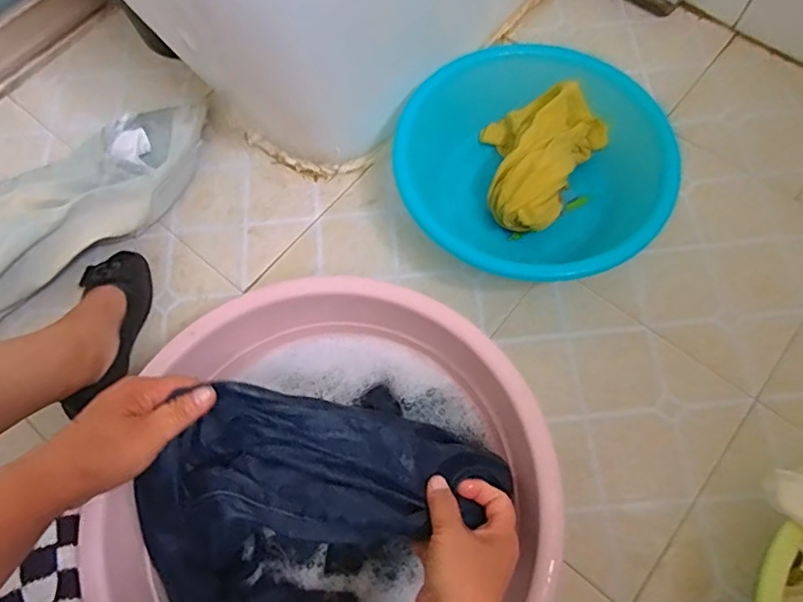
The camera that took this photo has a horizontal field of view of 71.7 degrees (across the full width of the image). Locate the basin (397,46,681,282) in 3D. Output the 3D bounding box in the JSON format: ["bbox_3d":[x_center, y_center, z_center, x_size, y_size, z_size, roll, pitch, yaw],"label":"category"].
[{"bbox_3d":[0.185,-0.181,0.763,0.341,0.112,0.341,0,67,1],"label":"basin"}]

